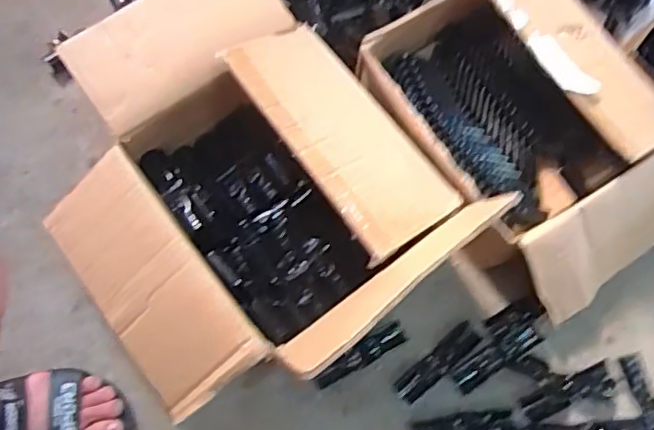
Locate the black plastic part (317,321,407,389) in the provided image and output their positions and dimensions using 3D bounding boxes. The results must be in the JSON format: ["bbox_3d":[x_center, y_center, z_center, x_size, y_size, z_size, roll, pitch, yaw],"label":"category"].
[{"bbox_3d":[0.043,0.178,0.775,0.124,0.010,0.029,-31,75,-12],"label":"black plastic part"}]

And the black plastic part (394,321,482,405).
[{"bbox_3d":[0.142,0.188,0.782,0.128,0.009,0.033,-39,77,-14],"label":"black plastic part"}]

